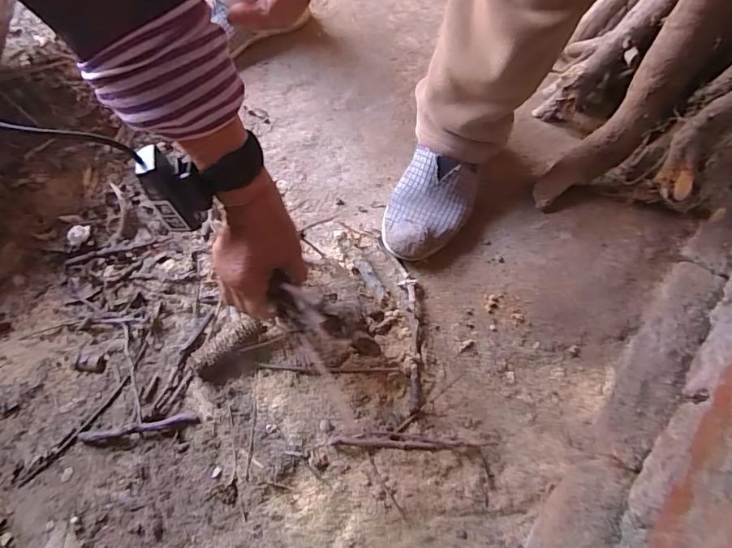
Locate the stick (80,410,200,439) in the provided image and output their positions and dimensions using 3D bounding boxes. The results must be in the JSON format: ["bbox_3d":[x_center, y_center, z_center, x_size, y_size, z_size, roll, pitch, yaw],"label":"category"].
[{"bbox_3d":[-0.221,0.147,0.445,0.112,0.012,0.009,-10,62,-4],"label":"stick"}]

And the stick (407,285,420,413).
[{"bbox_3d":[0.049,0.073,0.480,0.010,0.007,0.137,1,61,2],"label":"stick"}]

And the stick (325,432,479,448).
[{"bbox_3d":[0.035,0.157,0.434,0.132,0.008,0.012,3,61,3],"label":"stick"}]

